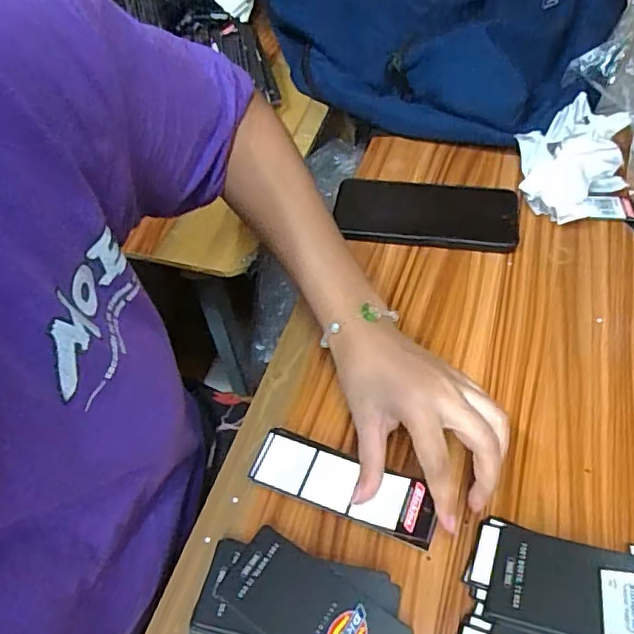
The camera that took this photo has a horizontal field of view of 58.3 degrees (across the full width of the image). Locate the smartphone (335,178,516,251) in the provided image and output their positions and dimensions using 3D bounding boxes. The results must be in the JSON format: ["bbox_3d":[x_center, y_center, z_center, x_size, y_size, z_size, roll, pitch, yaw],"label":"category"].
[{"bbox_3d":[0.103,-0.100,0.540,0.166,0.012,0.082,6,53,8],"label":"smartphone"}]

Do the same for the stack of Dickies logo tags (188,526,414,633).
[{"bbox_3d":[-0.009,0.173,0.335,0.120,0.016,0.067,16,55,15],"label":"stack of Dickies logo tags"}]

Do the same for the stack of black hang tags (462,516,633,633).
[{"bbox_3d":[0.148,0.152,0.314,0.126,0.015,0.060,2,49,32],"label":"stack of black hang tags"}]

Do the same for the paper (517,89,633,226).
[{"bbox_3d":[0.245,-0.146,0.543,0.108,0.053,0.134,19,55,17],"label":"paper"}]

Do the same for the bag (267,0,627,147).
[{"bbox_3d":[0.126,-0.359,0.679,0.448,0.104,0.302,29,59,23],"label":"bag"}]

